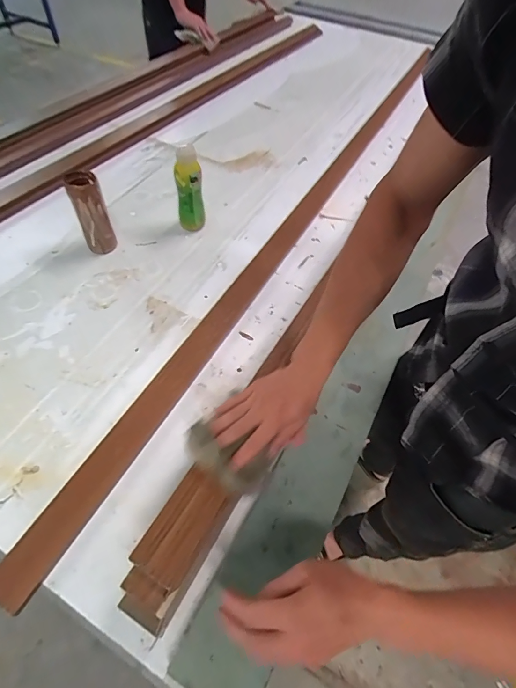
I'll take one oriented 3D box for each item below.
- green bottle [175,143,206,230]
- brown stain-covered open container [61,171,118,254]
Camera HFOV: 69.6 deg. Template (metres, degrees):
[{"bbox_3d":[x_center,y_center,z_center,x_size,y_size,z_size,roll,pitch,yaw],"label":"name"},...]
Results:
[{"bbox_3d":[-0.148,-0.326,0.803,0.056,0.176,0.051,-6,55,-8],"label":"green bottle"},{"bbox_3d":[-0.333,-0.260,0.751,0.057,0.164,0.062,-19,58,-16],"label":"brown stain-covered open container"}]

